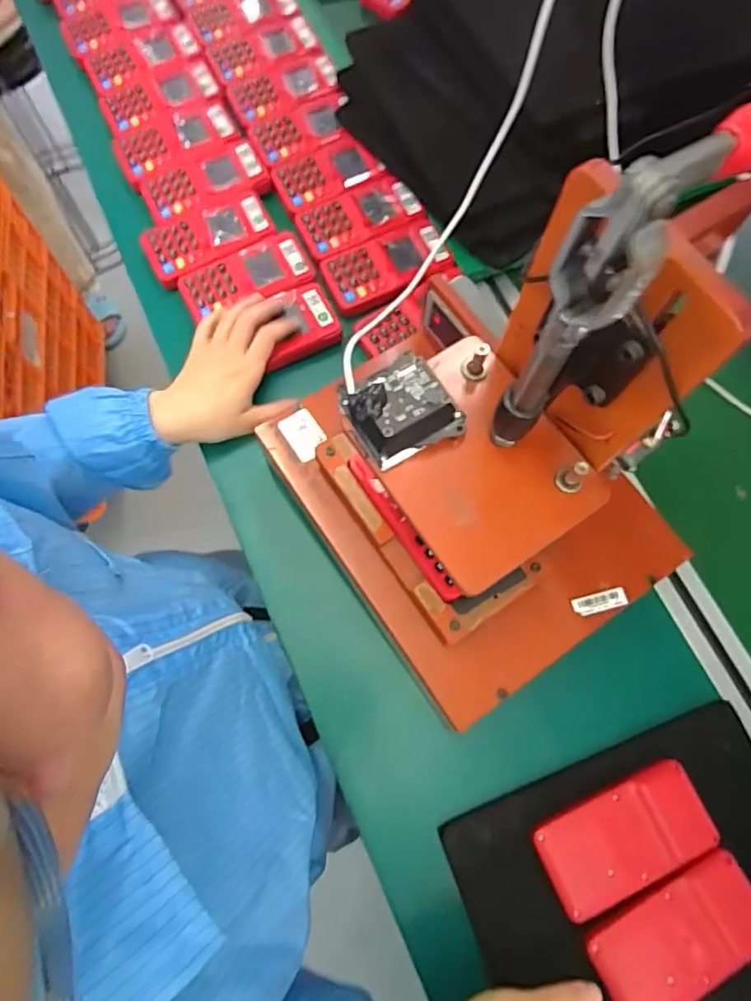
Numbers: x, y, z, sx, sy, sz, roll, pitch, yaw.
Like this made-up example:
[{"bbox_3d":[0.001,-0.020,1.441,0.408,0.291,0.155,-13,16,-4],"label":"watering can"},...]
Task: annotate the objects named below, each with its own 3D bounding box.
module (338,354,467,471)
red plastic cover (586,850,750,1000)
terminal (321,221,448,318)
[{"bbox_3d":[0.017,-0.052,0.335,0.059,0.024,0.048,-29,75,-9],"label":"module"},{"bbox_3d":[0.207,0.296,0.385,0.123,0.008,0.061,-26,76,-10],"label":"red plastic cover"},{"bbox_3d":[0.009,-0.227,0.551,0.117,0.013,0.064,-27,76,-10],"label":"terminal"}]

